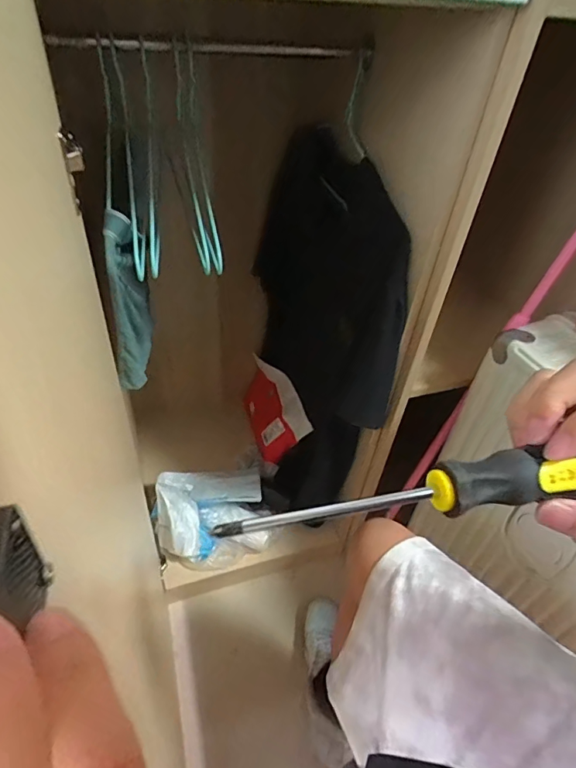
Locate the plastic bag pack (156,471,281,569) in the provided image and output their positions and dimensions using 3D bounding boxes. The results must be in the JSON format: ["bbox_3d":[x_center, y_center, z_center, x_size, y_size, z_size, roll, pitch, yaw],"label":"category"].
[{"bbox_3d":[-0.158,0.280,1.040,0.252,0.110,0.202,-5,43,-12],"label":"plastic bag pack"}]

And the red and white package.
[{"bbox_3d":[-0.047,0.069,1.232,0.043,0.189,0.281,13,28,-37],"label":"red and white package"}]

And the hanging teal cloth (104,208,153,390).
[{"bbox_3d":[-0.209,-0.111,0.612,0.031,0.217,0.119,-3,43,-9],"label":"hanging teal cloth"}]

